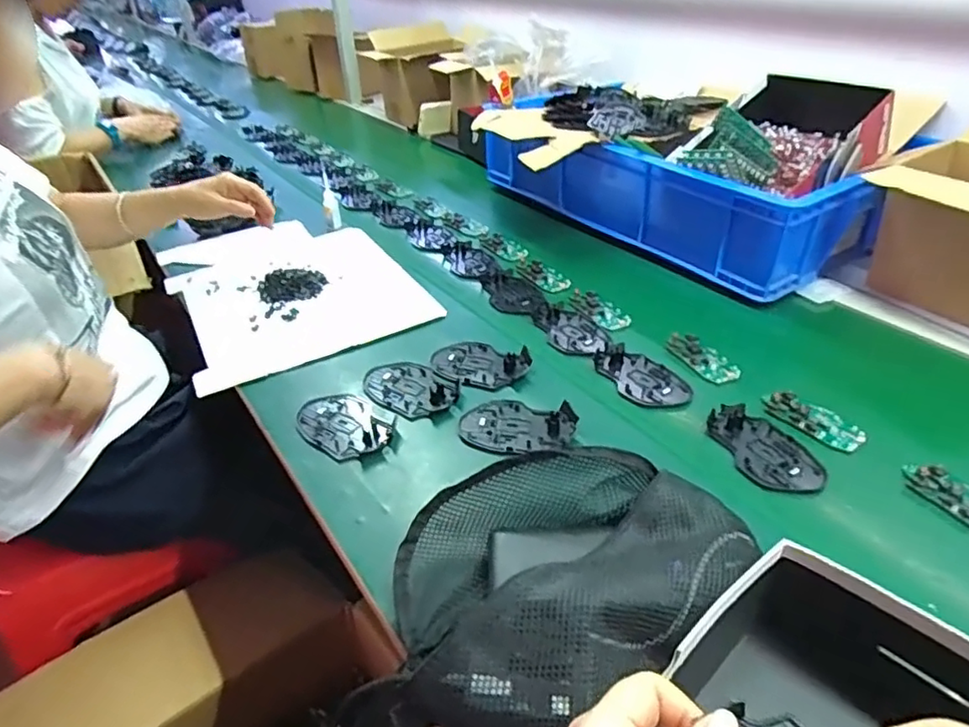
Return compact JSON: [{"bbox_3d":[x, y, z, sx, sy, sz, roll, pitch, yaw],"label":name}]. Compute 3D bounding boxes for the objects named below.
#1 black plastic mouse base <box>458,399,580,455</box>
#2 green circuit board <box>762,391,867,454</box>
[{"bbox_3d":[0.033,0.063,0.617,0.114,0.015,0.074,7,37,13],"label":"black plastic mouse base"},{"bbox_3d":[0.331,0.056,0.615,0.044,0.009,0.096,-29,44,-32],"label":"green circuit board"}]

